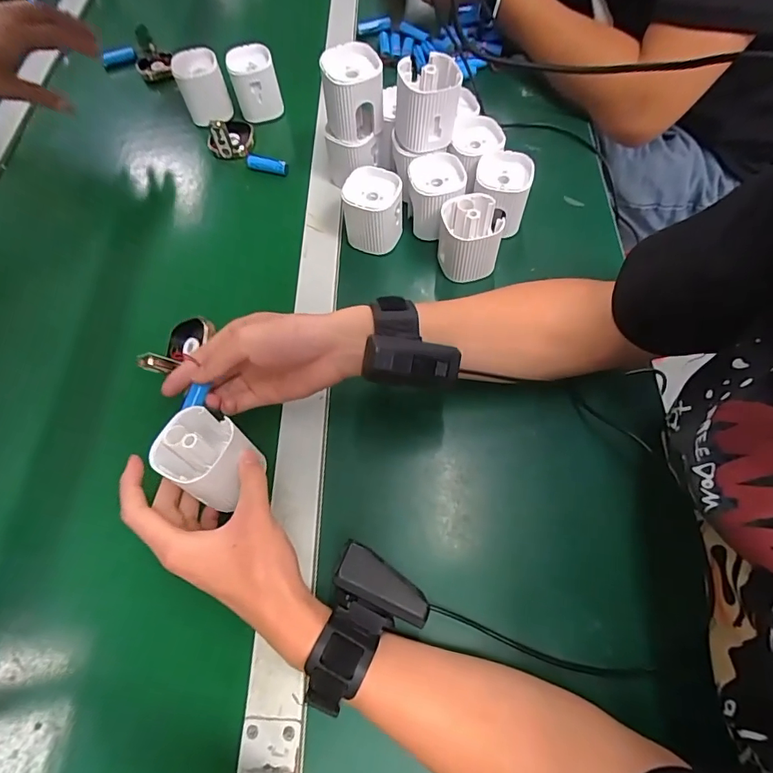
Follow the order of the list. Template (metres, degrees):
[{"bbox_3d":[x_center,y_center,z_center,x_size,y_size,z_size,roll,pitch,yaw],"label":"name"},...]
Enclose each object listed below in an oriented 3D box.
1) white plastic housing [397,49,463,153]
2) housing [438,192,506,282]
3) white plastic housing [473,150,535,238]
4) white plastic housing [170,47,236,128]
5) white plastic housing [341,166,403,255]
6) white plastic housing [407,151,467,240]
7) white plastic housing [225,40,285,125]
[{"bbox_3d":[0.039,-0.266,0.442,0.060,0.074,0.051,6,66,6],"label":"white plastic housing"},{"bbox_3d":[0.082,-0.147,0.452,0.057,0.059,0.064,7,66,7],"label":"housing"},{"bbox_3d":[0.117,-0.194,0.469,0.058,0.059,0.064,9,66,7],"label":"white plastic housing"},{"bbox_3d":[-0.236,-0.385,0.592,0.056,0.067,0.041,-23,66,-7],"label":"white plastic housing"},{"bbox_3d":[-0.012,-0.180,0.473,0.056,0.063,0.053,2,65,4],"label":"white plastic housing"},{"bbox_3d":[0.051,-0.195,0.476,0.054,0.061,0.060,7,66,7],"label":"white plastic housing"},{"bbox_3d":[-0.165,-0.382,0.582,0.055,0.066,0.046,-12,65,-2],"label":"white plastic housing"}]

